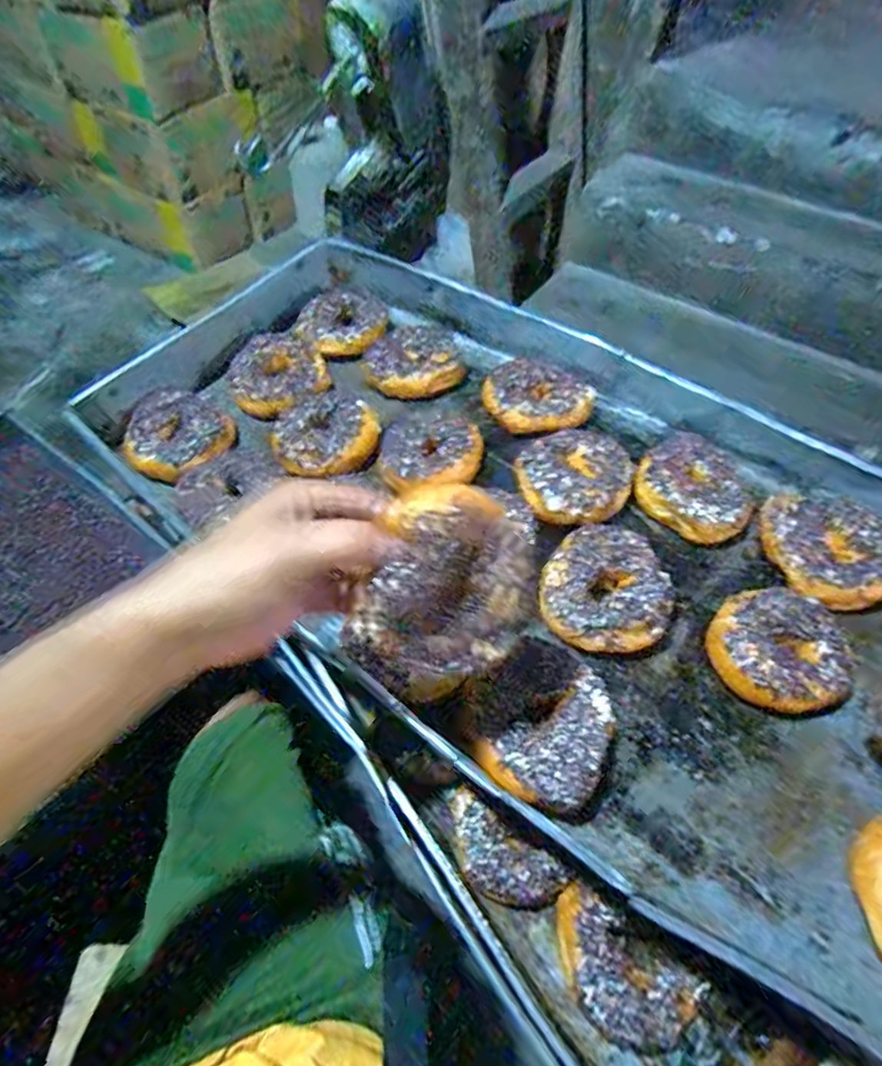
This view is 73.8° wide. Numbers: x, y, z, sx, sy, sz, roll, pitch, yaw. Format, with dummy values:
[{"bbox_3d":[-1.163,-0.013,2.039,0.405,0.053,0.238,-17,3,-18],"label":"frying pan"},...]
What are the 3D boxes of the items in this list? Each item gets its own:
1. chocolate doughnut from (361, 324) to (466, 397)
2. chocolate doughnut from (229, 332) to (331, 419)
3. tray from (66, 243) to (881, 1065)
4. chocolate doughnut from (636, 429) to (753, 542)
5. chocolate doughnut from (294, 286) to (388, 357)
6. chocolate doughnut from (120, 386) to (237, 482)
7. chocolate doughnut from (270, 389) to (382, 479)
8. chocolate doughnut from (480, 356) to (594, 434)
[{"bbox_3d":[-0.023,-0.181,0.619,0.095,0.028,0.088,2,51,-2],"label":"chocolate doughnut"},{"bbox_3d":[-0.171,-0.169,0.618,0.097,0.027,0.100,-14,53,-14],"label":"chocolate doughnut"},{"bbox_3d":[0.083,-0.014,0.500,0.797,0.069,0.406,31,56,20],"label":"tray"},{"bbox_3d":[0.224,-0.043,0.510,0.096,0.030,0.104,39,59,25],"label":"chocolate doughnut"},{"bbox_3d":[-0.112,-0.242,0.664,0.099,0.028,0.102,-4,51,-6],"label":"chocolate doughnut"},{"bbox_3d":[-0.261,-0.097,0.576,0.104,0.035,0.091,26,54,17],"label":"chocolate doughnut"},{"bbox_3d":[-0.111,-0.098,0.556,0.107,0.024,0.099,2,51,-2],"label":"chocolate doughnut"},{"bbox_3d":[0.088,-0.134,0.571,0.082,0.030,0.104,-31,59,-25],"label":"chocolate doughnut"}]

